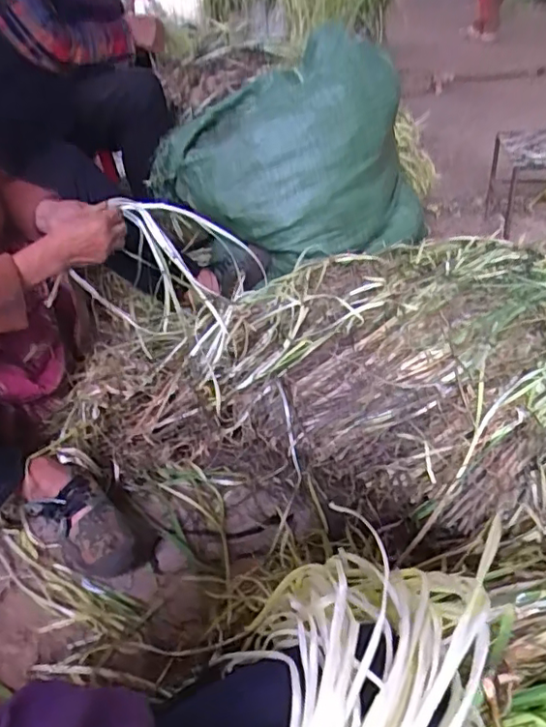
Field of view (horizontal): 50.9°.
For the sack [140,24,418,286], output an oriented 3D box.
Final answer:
[{"bbox_3d":[0.070,-0.396,1.138,0.507,0.379,0.230,-31,45,-32],"label":"sack"}]

